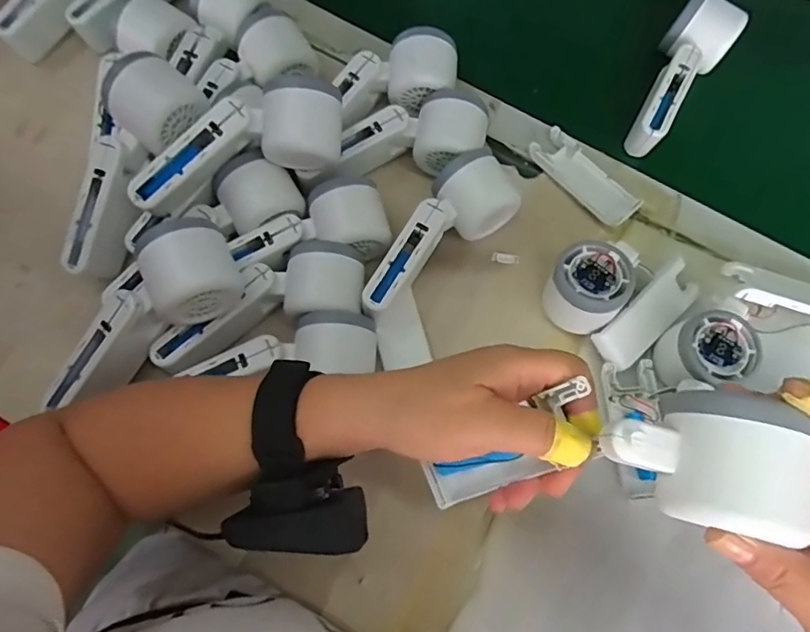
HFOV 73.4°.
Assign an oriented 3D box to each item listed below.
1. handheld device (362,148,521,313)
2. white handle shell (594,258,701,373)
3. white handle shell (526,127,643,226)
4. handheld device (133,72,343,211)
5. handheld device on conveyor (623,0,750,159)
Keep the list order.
[{"bbox_3d":[0.019,-0.067,0.447,0.161,0.054,0.063,-38,77,-13],"label":"handheld device"},{"bbox_3d":[0.200,0.000,0.449,0.101,0.028,0.037,-39,80,-14],"label":"white handle shell"},{"bbox_3d":[0.161,-0.123,0.493,0.041,0.016,0.105,-39,80,-14],"label":"white handle shell"},{"bbox_3d":[-0.124,-0.128,0.410,0.165,0.052,0.058,-22,76,-10],"label":"handheld device"},{"bbox_3d":[0.251,-0.225,0.505,0.055,0.044,0.157,35,74,6],"label":"handheld device on conveyor"}]

